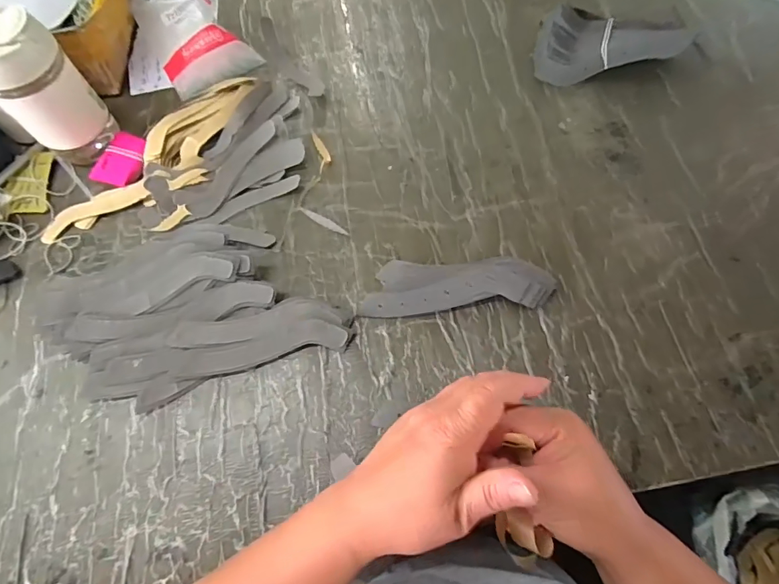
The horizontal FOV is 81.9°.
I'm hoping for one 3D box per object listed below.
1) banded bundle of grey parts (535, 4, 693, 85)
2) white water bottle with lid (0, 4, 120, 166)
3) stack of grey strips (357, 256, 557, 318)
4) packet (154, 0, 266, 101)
[{"bbox_3d":[0.269,-0.317,0.568,0.182,0.044,0.097,-14,68,-4],"label":"banded bundle of grey parts"},{"bbox_3d":[-0.367,-0.213,0.478,0.073,0.153,0.082,42,75,16],"label":"white water bottle with lid"},{"bbox_3d":[0.069,-0.009,0.459,0.192,0.025,0.059,-2,68,1],"label":"stack of grey strips"},{"bbox_3d":[-0.261,-0.351,0.595,0.114,0.046,0.180,-29,70,-10],"label":"packet"}]

